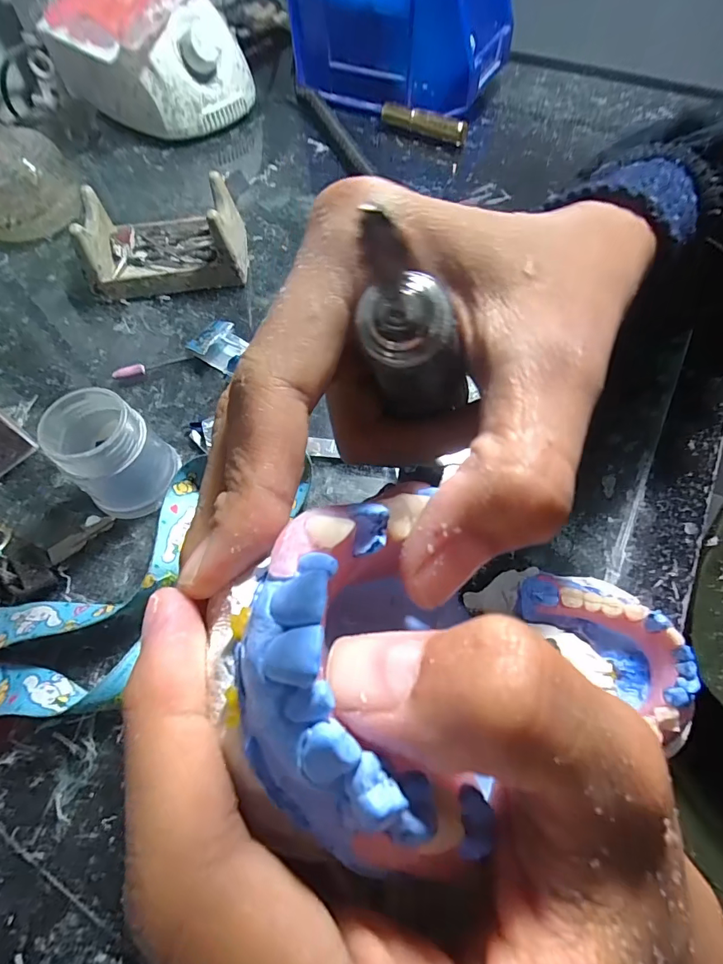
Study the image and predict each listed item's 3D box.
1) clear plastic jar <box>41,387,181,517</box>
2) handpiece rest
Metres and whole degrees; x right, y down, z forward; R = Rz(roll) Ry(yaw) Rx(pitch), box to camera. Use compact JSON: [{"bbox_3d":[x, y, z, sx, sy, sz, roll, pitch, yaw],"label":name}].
[{"bbox_3d":[-0.114,-0.013,0.209,0.040,0.050,0.041,-1,62,1],"label":"clear plastic jar"},{"bbox_3d":[-0.127,-0.162,0.293,0.094,0.043,0.062,-7,62,-2],"label":"handpiece rest"}]

